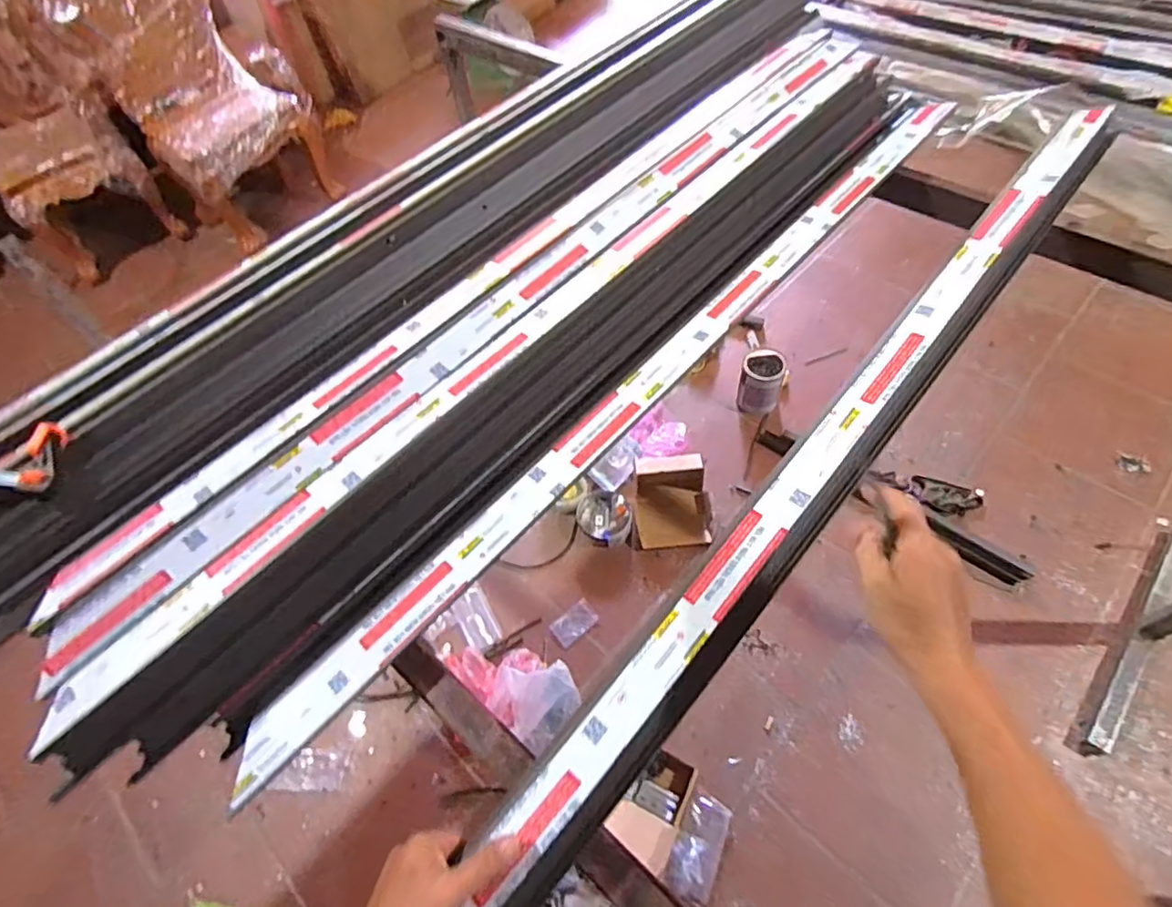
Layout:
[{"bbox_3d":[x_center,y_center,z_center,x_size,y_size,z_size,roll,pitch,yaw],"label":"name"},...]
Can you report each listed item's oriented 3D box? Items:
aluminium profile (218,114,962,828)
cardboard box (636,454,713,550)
[{"bbox_3d":[0.151,-0.148,0.798,0.074,0.027,1.347,34,65,26],"label":"aluminium profile"},{"bbox_3d":[0.233,0.123,1.579,0.196,0.104,0.227,-4,55,4],"label":"cardboard box"}]

